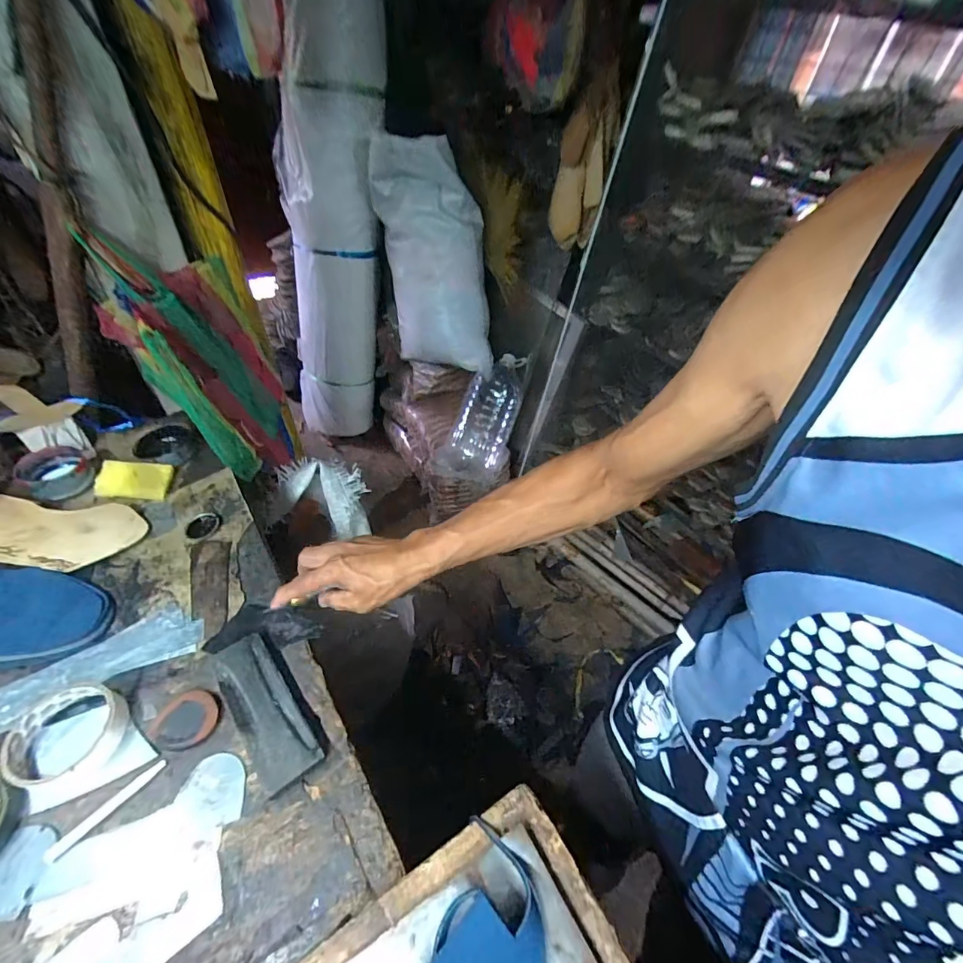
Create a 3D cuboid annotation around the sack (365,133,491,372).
[{"bbox_3d":[-0.157,-0.721,1.495,0.355,0.625,0.236,-7,47,-12],"label":"sack"}]

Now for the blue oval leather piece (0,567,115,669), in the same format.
[{"bbox_3d":[-0.499,0.145,0.494,0.149,0.007,0.106,1,56,-23],"label":"blue oval leather piece"}]

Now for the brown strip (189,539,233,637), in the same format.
[{"bbox_3d":[-0.330,0.125,0.546,0.047,0.007,0.133,-20,51,-7],"label":"brown strip"}]

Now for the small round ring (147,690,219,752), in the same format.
[{"bbox_3d":[-0.279,0.222,0.424,0.055,0.010,0.051,3,46,-3],"label":"small round ring"}]

